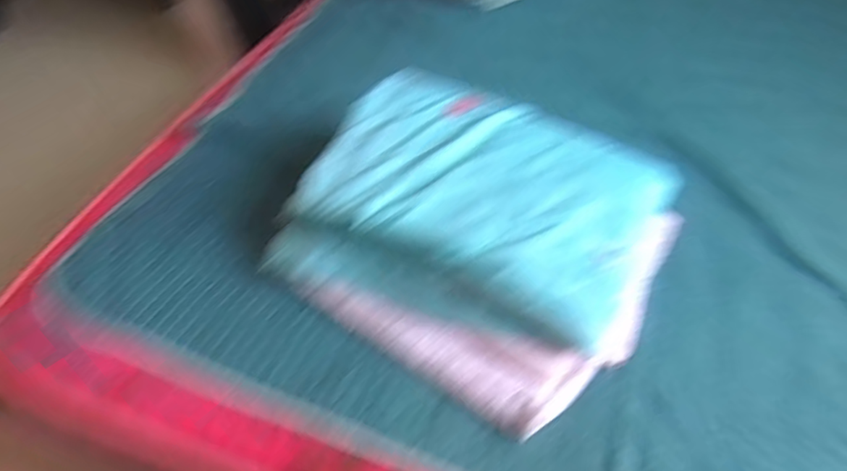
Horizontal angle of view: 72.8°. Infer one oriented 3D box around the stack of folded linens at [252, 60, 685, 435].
[{"bbox_3d":[0.076,-0.022,0.809,0.490,0.157,0.400,27,54,22],"label":"stack of folded linens"}]

